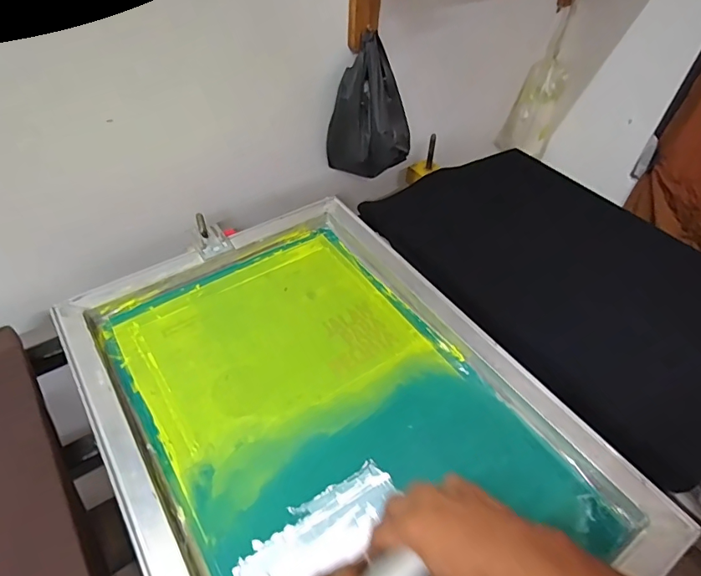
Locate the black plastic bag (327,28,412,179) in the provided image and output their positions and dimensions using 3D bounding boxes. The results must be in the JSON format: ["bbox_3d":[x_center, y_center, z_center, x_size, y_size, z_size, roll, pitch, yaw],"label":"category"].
[{"bbox_3d":[0.034,-0.312,0.856,0.156,0.224,0.079,8,47,6],"label":"black plastic bag"}]

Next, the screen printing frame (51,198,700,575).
[{"bbox_3d":[-0.032,0.145,0.571,0.463,0.038,0.658,-27,53,-24],"label":"screen printing frame"}]

